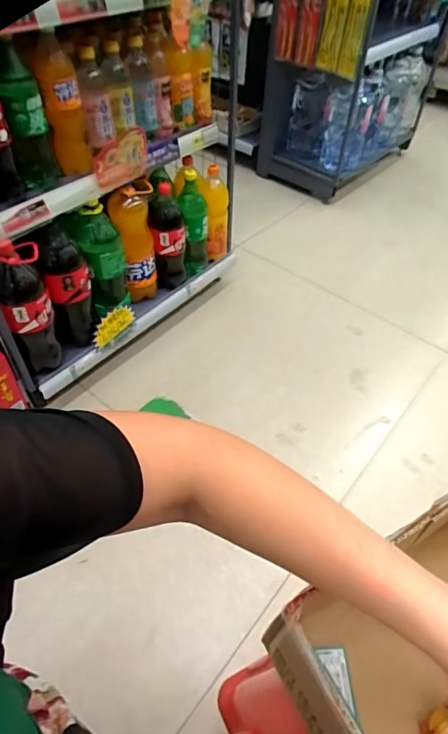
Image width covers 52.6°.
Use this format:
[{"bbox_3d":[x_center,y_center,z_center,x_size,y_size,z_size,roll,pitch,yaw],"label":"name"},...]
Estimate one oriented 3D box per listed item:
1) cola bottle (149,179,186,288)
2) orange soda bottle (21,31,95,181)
[{"bbox_3d":[-0.153,-0.356,1.233,0.091,0.276,0.084,-2,49,-6],"label":"cola bottle"},{"bbox_3d":[-0.323,-0.514,0.898,0.083,0.246,0.071,-11,50,-12],"label":"orange soda bottle"}]

